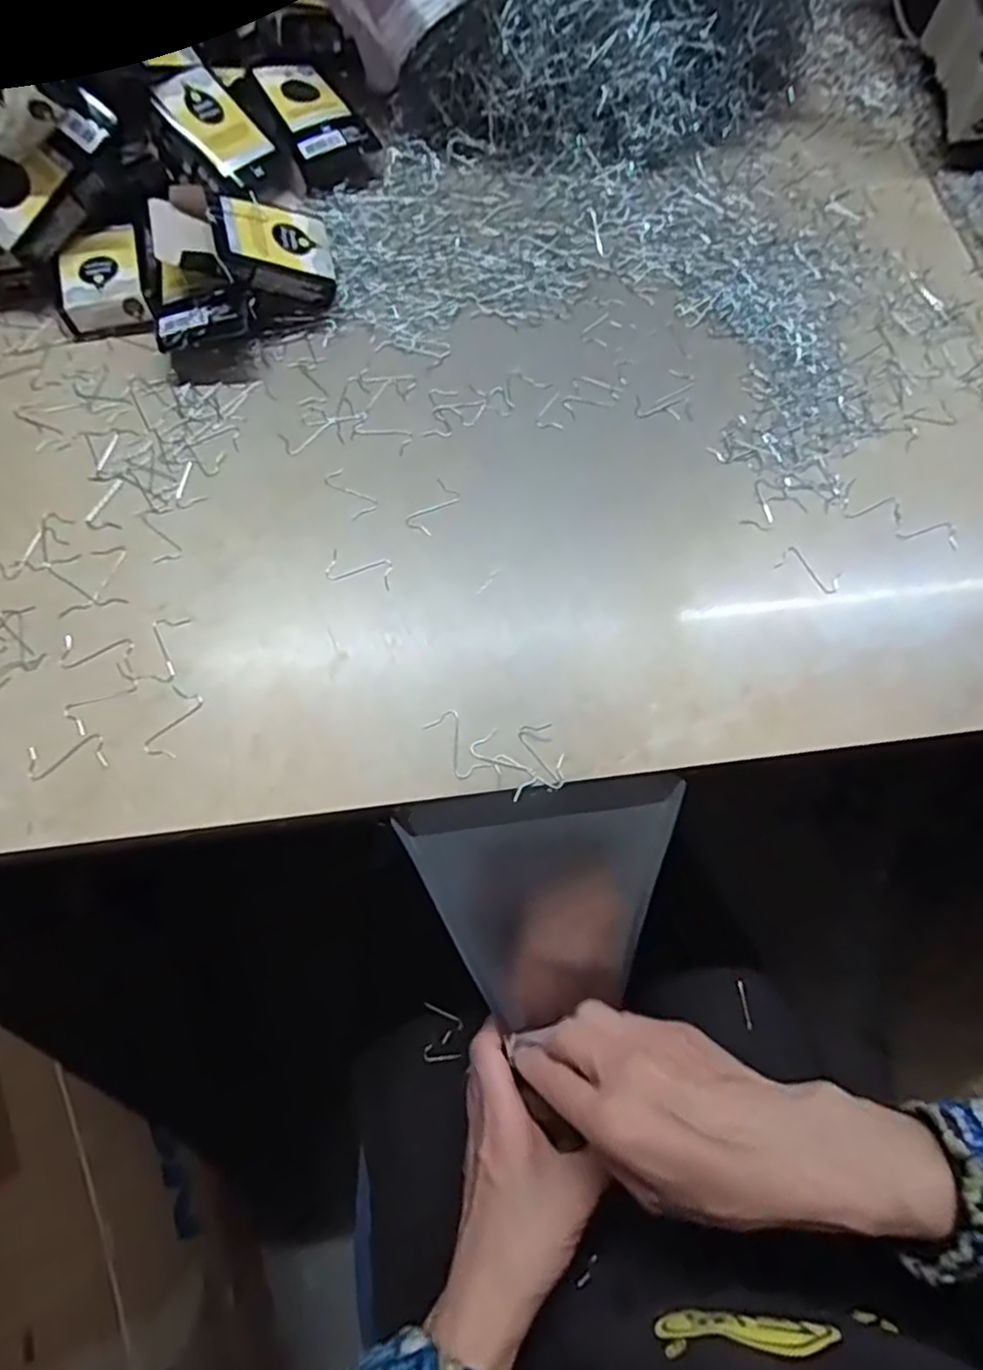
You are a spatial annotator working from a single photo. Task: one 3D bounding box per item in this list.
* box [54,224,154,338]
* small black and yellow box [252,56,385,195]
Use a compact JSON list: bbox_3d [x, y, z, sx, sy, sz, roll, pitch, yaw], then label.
[{"bbox_3d":[-0.237,-0.250,0.423,0.049,0.021,0.066,-11,71,-6],"label":"box"},{"bbox_3d":[-0.122,-0.388,0.472,0.053,0.026,0.098,-28,73,-11],"label":"small black and yellow box"}]

